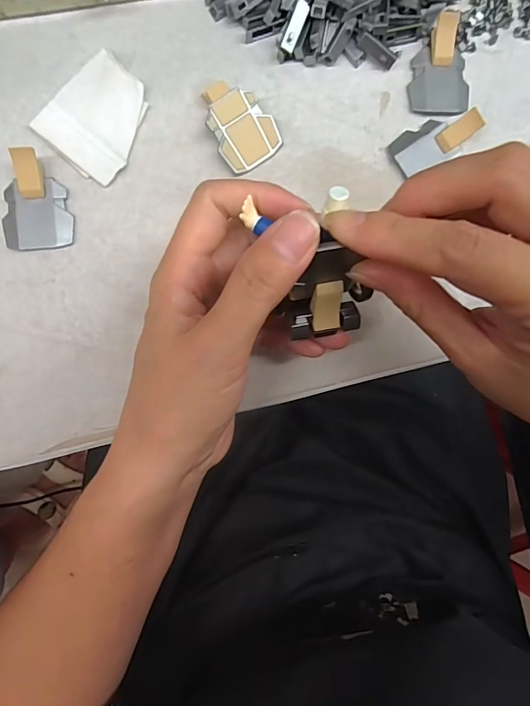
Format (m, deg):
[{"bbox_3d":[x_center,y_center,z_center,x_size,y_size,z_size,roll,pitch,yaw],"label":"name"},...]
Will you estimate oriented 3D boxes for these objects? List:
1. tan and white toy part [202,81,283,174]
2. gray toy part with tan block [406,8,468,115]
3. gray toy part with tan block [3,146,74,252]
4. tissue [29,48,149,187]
[{"bbox_3d":[-0.014,-0.124,0.222,0.034,0.011,0.044,-34,94,-3],"label":"tan and white toy part"},{"bbox_3d":[0.101,-0.160,0.227,0.033,0.015,0.047,3,91,-5],"label":"gray toy part with tan block"},{"bbox_3d":[-0.121,-0.079,0.212,0.034,0.011,0.047,-5,92,-5],"label":"gray toy part with tan block"},{"bbox_3d":[-0.087,-0.124,0.218,0.048,0.006,0.056,41,88,-5],"label":"tissue"}]

